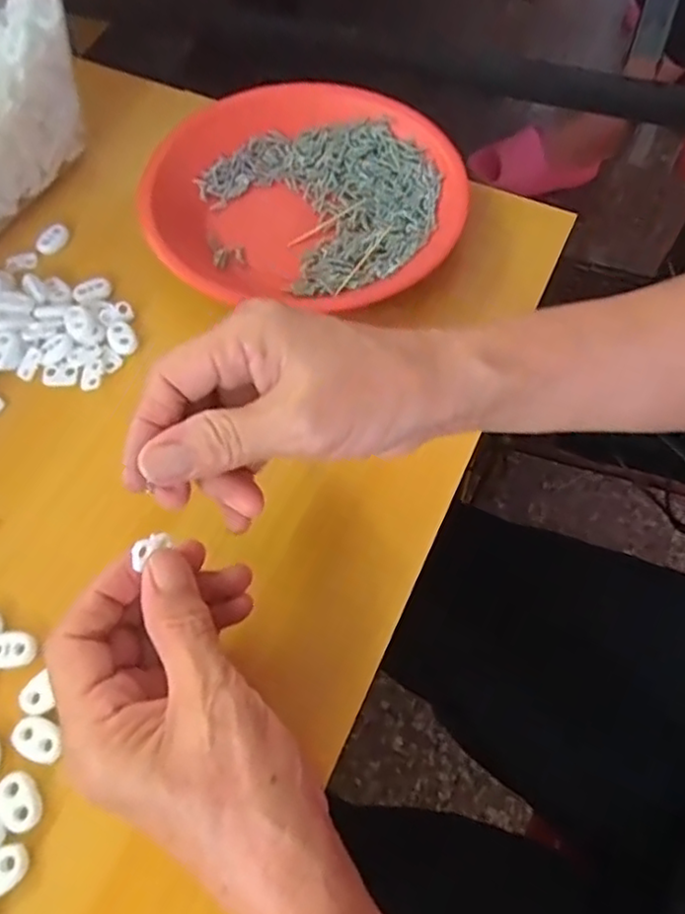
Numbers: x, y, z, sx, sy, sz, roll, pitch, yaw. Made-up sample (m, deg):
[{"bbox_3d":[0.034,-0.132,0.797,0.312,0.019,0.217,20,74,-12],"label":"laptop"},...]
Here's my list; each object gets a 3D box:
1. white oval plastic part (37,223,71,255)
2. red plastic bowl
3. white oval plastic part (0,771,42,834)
[{"bbox_3d":[-0.182,-0.138,0.413,0.016,0.006,0.022,24,64,11],"label":"white oval plastic part"},{"bbox_3d":[-0.021,-0.166,0.419,0.192,0.032,0.177,0,62,-1],"label":"red plastic bowl"},{"bbox_3d":[-0.131,0.139,0.264,0.015,0.004,0.022,-37,68,-19],"label":"white oval plastic part"}]

